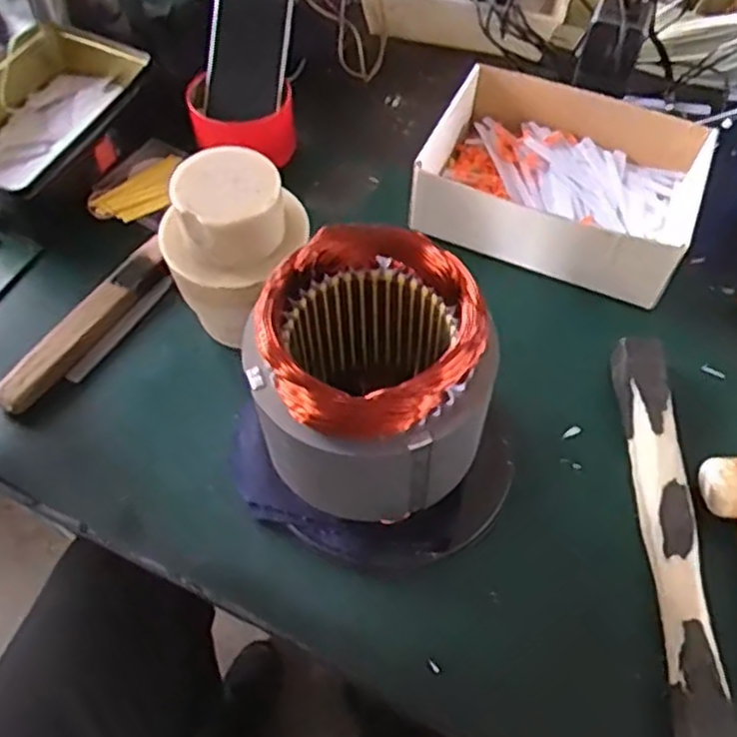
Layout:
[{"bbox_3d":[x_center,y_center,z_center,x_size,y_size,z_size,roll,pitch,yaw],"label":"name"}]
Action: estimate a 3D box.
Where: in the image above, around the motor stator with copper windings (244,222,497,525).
[{"bbox_3d":[0.002,0.007,0.447,0.126,0.139,0.136,-1,58,1],"label":"motor stator with copper windings"}]

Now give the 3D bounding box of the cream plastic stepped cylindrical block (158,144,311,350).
[{"bbox_3d":[-0.107,-0.088,0.547,0.107,0.136,0.091,11,59,8],"label":"cream plastic stepped cylindrical block"}]

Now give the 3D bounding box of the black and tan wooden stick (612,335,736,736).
[{"bbox_3d":[0.214,0.118,0.493,0.037,0.030,0.315,2,58,3],"label":"black and tan wooden stick"}]

